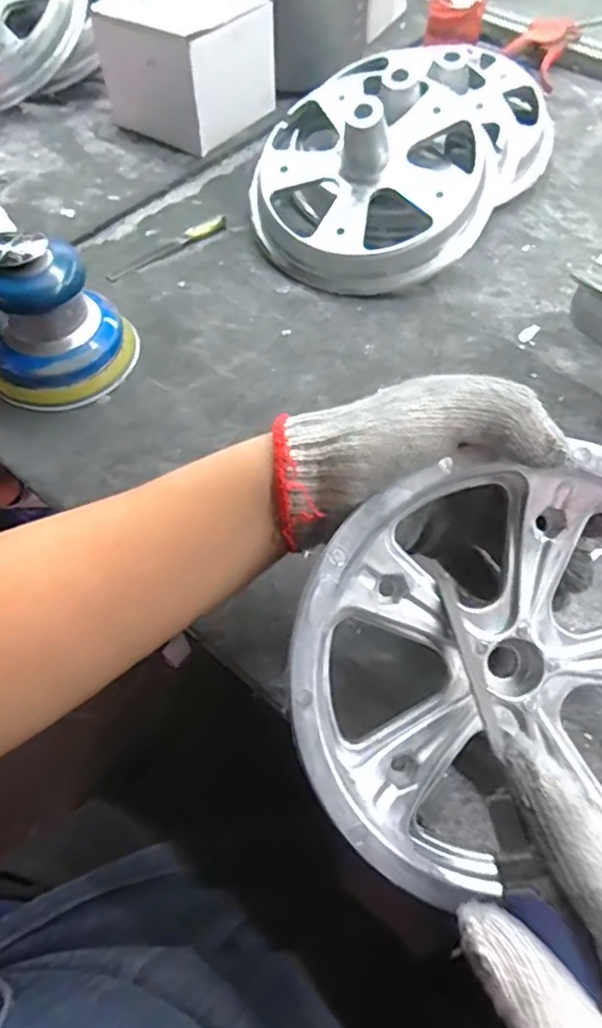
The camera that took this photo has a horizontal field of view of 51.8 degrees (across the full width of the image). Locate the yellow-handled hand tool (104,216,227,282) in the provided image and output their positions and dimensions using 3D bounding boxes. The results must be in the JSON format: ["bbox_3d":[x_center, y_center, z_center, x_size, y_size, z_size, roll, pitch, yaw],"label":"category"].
[{"bbox_3d":[-0.122,-0.244,0.568,0.125,0.007,0.017,-36,66,-20],"label":"yellow-handled hand tool"}]

